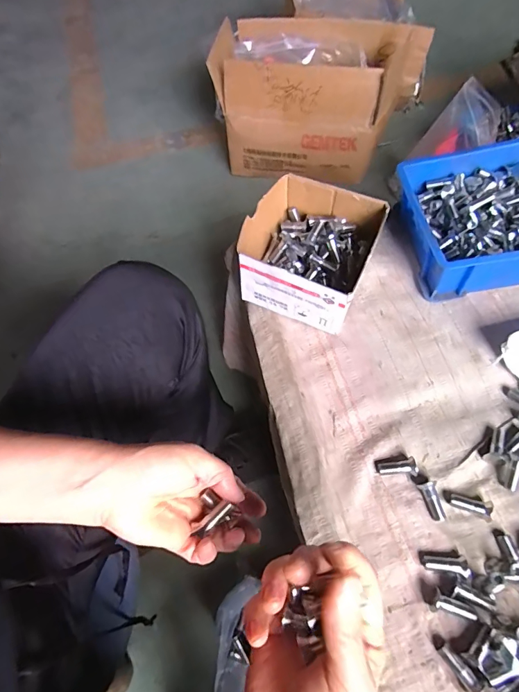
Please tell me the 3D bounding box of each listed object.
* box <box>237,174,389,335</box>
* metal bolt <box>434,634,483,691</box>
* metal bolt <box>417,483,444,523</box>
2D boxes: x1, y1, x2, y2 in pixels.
[{"bbox_3d":[0.060,-0.109,0.493,0.143,0.092,0.148,21,65,14],"label":"box"},{"bbox_3d":[0.156,0.250,0.322,0.013,0.012,0.040,-30,64,-13],"label":"metal bolt"},{"bbox_3d":[0.162,0.146,0.381,0.012,0.011,0.035,-15,73,-5],"label":"metal bolt"}]

